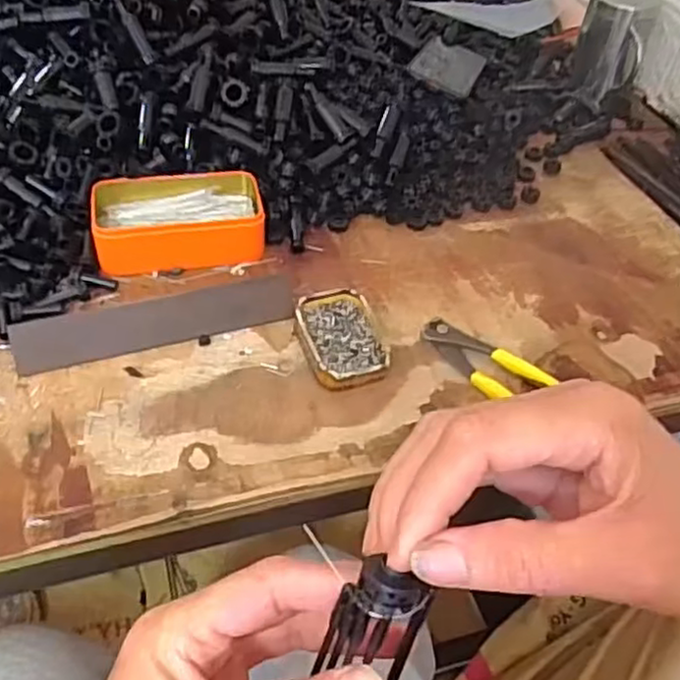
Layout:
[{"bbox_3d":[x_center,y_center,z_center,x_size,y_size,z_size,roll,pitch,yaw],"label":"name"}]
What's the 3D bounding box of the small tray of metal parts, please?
[{"bbox_3d":[0.002,-0.002,0.566,0.061,0.022,0.088,-13,50,-14],"label":"small tray of metal parts"}]

